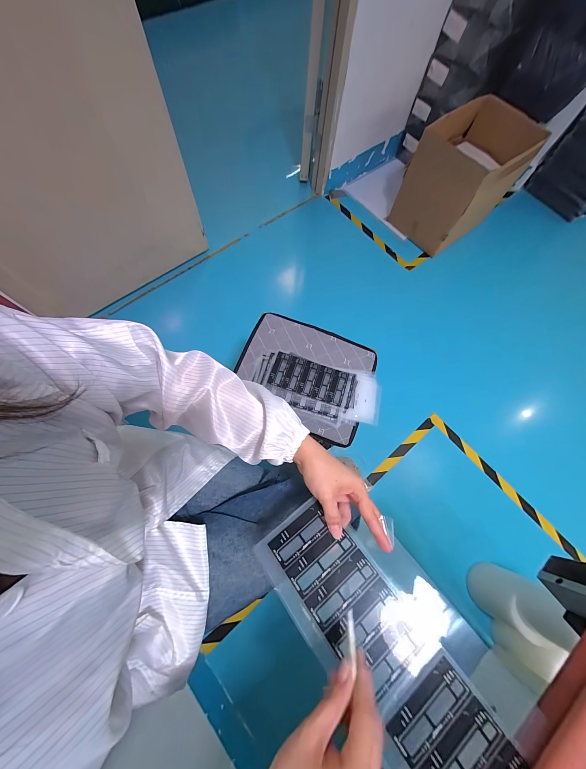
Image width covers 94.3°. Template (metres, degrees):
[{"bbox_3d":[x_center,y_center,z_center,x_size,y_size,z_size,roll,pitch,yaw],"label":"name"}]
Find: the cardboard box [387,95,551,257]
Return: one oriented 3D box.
[{"bbox_3d":[0.818,-0.986,1.332,0.510,0.403,0.372,-37,76,-14],"label":"cardboard box"}]

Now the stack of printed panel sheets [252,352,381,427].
[{"bbox_3d":[0.056,0.010,0.650,0.301,0.020,0.140,12,70,2],"label":"stack of printed panel sheets"}]

